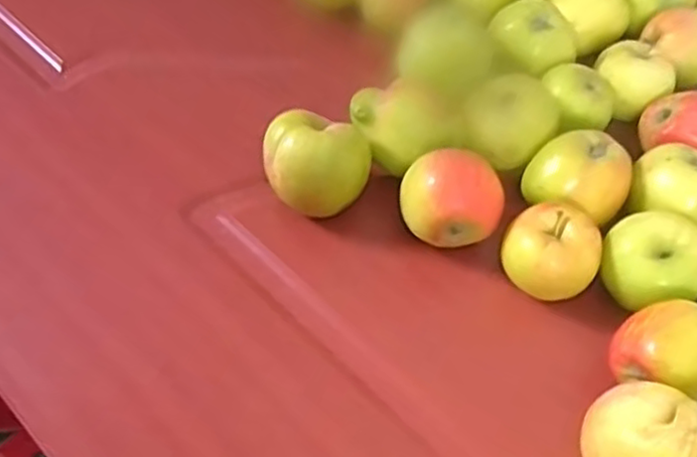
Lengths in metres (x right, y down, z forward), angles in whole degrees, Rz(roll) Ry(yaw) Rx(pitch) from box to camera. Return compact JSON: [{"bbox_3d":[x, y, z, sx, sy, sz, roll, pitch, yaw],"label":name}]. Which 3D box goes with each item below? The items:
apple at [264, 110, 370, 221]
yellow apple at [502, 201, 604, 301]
[{"bbox_3d":[-0.019,-0.039,0.445,0.064,0.061,0.054,1,55,-6],"label":"apple"},{"bbox_3d":[0.121,0.019,0.425,0.053,0.056,0.048,28,56,13],"label":"yellow apple"}]

